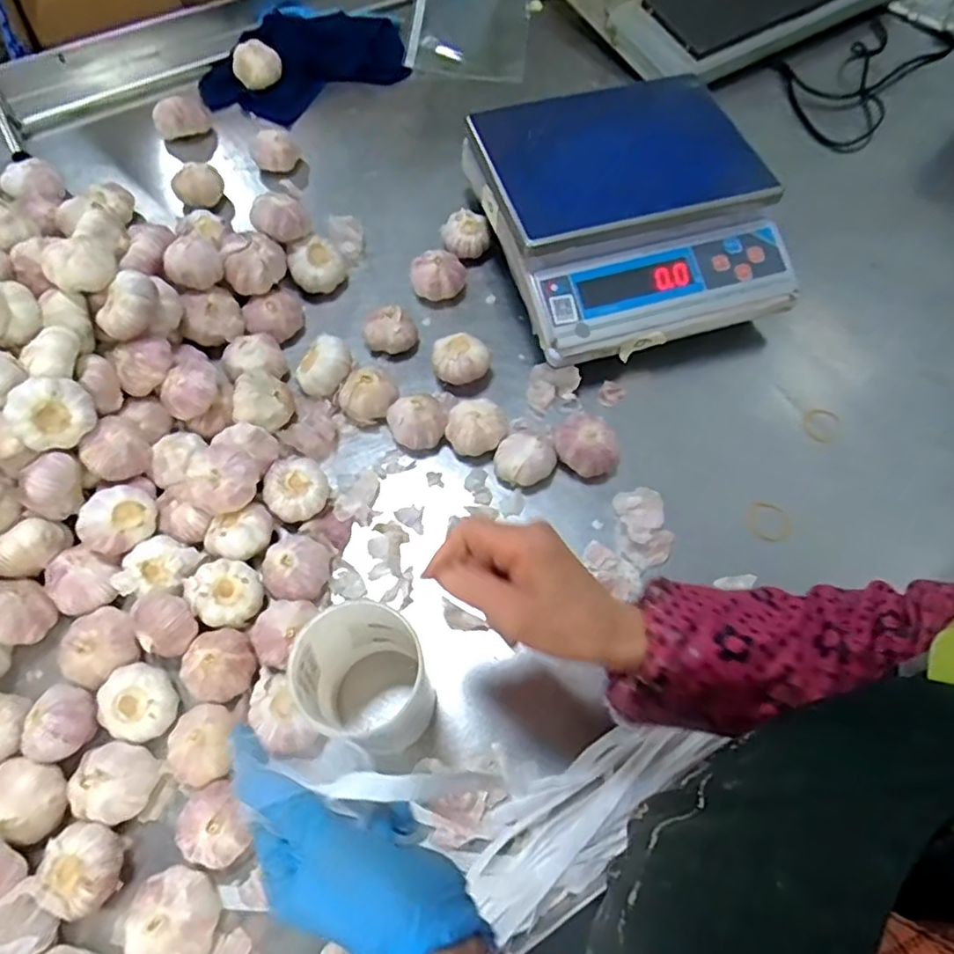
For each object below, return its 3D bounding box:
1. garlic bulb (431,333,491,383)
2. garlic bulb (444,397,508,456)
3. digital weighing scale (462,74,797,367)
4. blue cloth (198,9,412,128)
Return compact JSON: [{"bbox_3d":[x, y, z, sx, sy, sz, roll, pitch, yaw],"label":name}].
[{"bbox_3d":[-0.017,-0.121,0.659,0.055,0.045,0.050,0,64,-1],"label":"garlic bulb"},{"bbox_3d":[-0.002,-0.046,0.621,0.054,0.038,0.051,0,64,-1],"label":"garlic bulb"},{"bbox_3d":[0.167,-0.283,0.700,0.296,0.119,0.305,-15,65,-8],"label":"digital weighing scale"},{"bbox_3d":[-0.241,-0.580,0.884,0.293,0.061,0.156,-16,66,-9],"label":"blue cloth"}]

